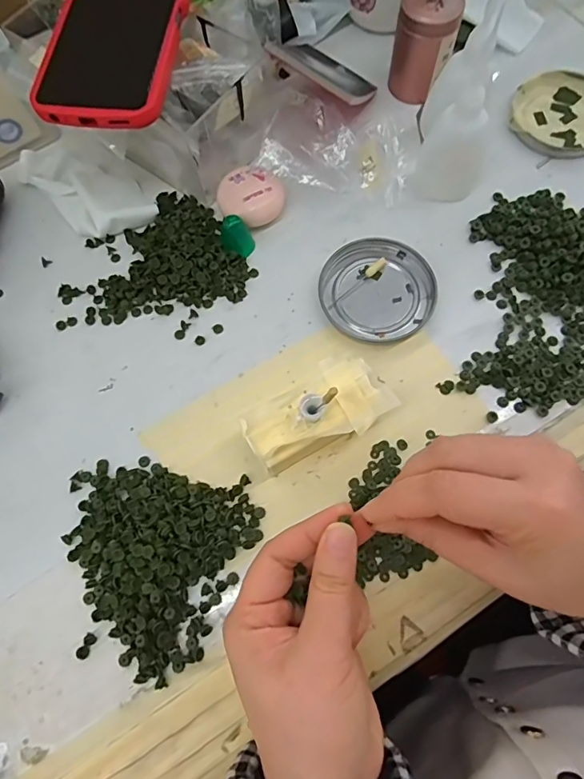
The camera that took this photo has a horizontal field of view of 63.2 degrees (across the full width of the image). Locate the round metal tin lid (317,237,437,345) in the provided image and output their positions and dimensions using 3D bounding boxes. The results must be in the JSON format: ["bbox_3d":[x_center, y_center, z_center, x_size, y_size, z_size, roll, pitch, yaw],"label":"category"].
[{"bbox_3d":[0.059,-0.070,0.333,0.076,0.007,0.076,-1,72,2],"label":"round metal tin lid"}]

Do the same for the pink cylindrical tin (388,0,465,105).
[{"bbox_3d":[0.102,-0.265,0.365,0.043,0.063,0.042,-1,72,2],"label":"pink cylindrical tin"}]

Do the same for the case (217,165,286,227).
[{"bbox_3d":[-0.030,-0.141,0.348,0.046,0.021,0.036,16,73,7],"label":"case"}]

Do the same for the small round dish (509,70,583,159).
[{"bbox_3d":[0.213,-0.217,0.372,0.078,0.009,0.075,-1,72,2],"label":"small round dish"}]

